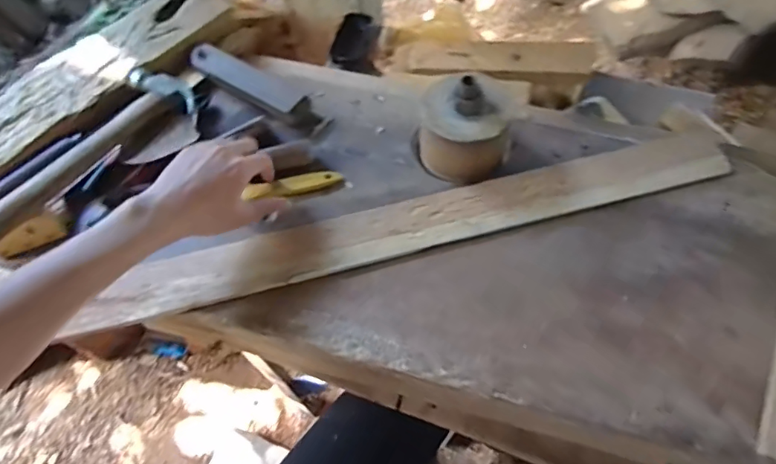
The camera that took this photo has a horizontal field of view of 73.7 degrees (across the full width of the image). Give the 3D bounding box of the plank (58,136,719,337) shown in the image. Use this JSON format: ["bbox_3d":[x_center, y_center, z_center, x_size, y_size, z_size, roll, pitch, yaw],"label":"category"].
[{"bbox_3d":[0.031,-0.014,0.571,0.715,0.017,0.079,-14,62,-6],"label":"plank"}]

